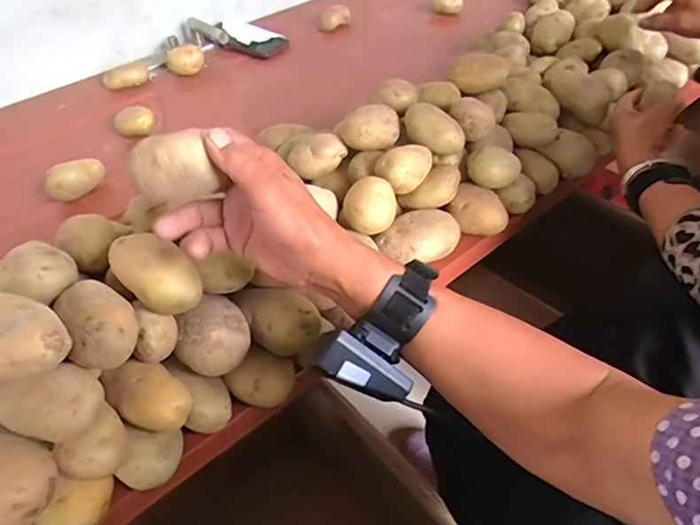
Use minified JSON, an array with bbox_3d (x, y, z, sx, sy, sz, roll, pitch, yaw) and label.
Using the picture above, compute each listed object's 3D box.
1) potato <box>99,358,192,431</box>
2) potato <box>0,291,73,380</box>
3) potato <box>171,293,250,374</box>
[{"bbox_3d":[-0.161,0.107,0.426,0.070,0.034,0.046,37,77,14],"label":"potato"},{"bbox_3d":[-0.234,0.055,0.367,0.079,0.047,0.059,28,54,28],"label":"potato"},{"bbox_3d":[-0.114,0.069,0.450,0.058,0.058,0.058,-18,47,-13],"label":"potato"}]

